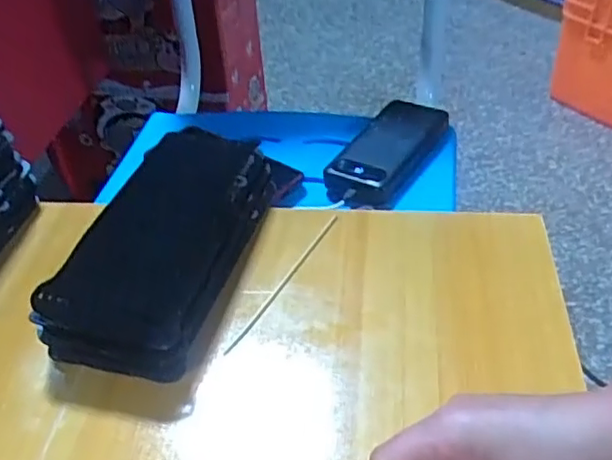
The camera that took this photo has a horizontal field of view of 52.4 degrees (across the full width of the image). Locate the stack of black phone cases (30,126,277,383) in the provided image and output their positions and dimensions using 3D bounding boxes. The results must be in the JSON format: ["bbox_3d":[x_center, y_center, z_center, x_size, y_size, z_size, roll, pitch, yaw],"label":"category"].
[{"bbox_3d":[-0.092,-0.001,0.436,0.090,0.055,0.207,6,44,11],"label":"stack of black phone cases"}]

